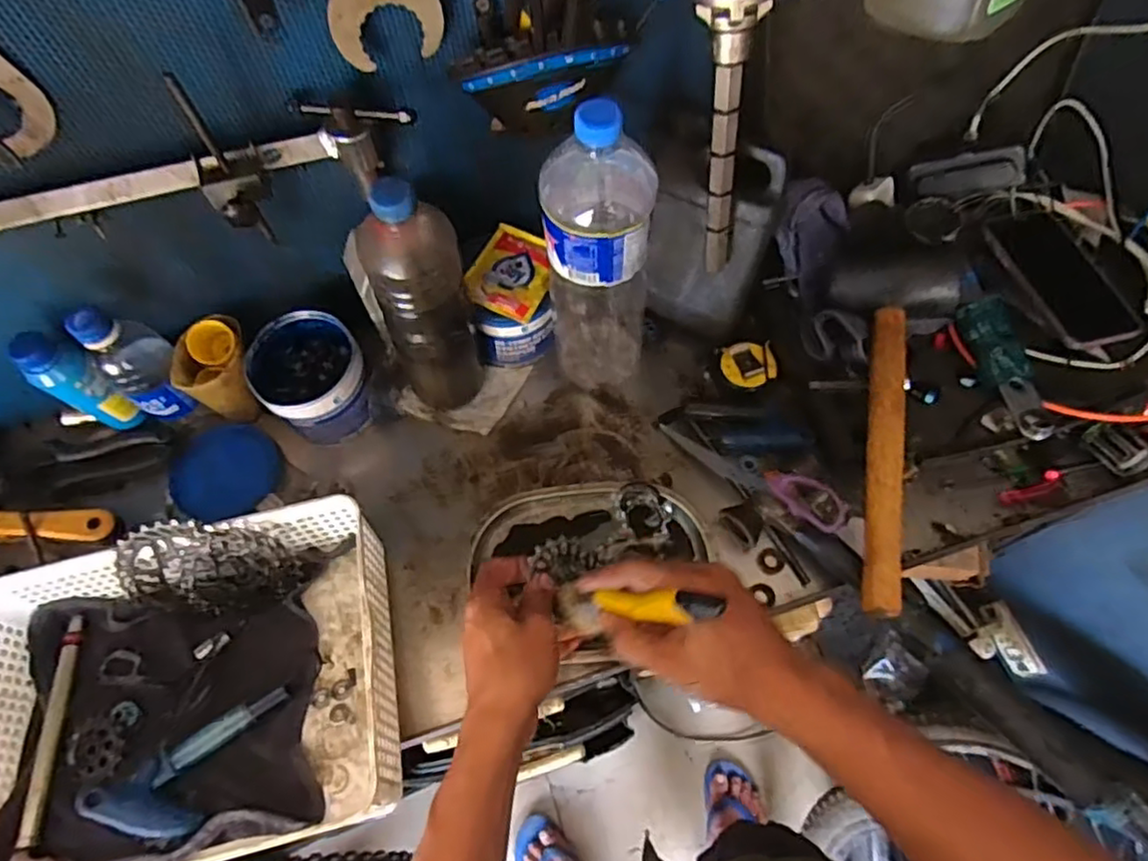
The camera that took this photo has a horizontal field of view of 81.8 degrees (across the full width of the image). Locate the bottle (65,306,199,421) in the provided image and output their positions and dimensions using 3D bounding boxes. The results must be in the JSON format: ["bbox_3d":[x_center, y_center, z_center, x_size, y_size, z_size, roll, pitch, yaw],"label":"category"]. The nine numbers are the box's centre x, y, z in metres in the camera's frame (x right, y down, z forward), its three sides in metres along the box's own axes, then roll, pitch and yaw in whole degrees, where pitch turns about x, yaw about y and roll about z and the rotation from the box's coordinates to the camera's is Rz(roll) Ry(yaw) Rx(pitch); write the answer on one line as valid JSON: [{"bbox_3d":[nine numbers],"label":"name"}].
[{"bbox_3d":[-0.398,-0.062,0.606,0.053,0.131,0.061,35,70,18],"label":"bottle"}]

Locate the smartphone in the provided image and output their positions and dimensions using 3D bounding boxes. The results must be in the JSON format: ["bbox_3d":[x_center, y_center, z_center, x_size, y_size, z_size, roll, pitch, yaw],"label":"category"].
[{"bbox_3d":[0.460,-0.150,0.627,0.085,0.012,0.161,-16,64,-5],"label":"smartphone"}]

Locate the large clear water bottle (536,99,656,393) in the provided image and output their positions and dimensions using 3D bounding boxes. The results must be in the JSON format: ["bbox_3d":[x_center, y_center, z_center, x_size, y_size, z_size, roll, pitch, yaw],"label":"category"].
[{"bbox_3d":[0.024,-0.135,0.566,0.083,0.312,0.072,2,63,4],"label":"large clear water bottle"}]

